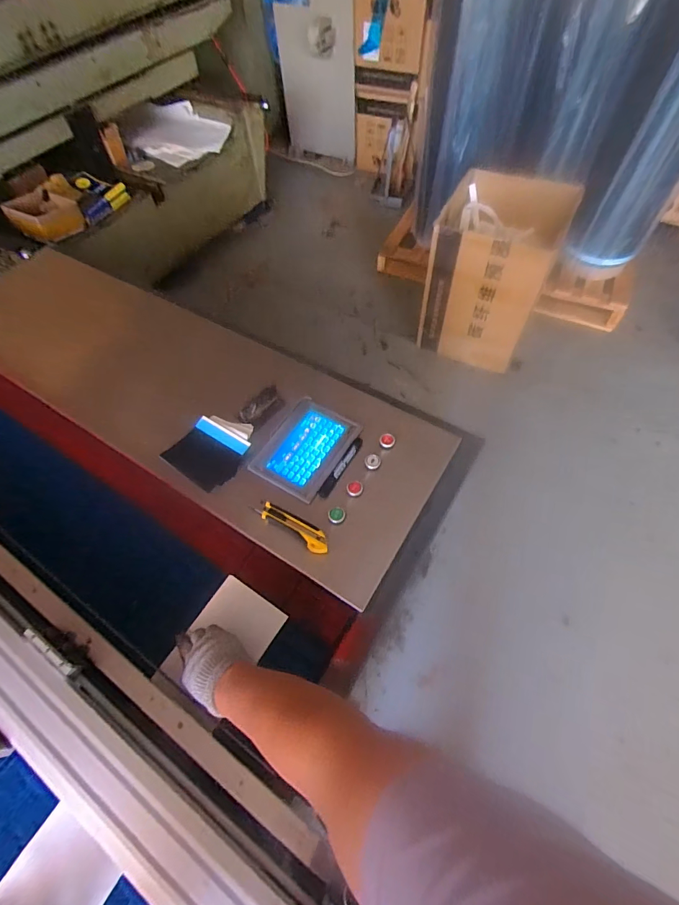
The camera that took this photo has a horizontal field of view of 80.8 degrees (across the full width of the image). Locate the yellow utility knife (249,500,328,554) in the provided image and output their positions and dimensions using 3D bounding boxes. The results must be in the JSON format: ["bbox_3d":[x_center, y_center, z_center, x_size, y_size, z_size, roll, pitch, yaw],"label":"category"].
[{"bbox_3d":[-0.081,0.124,0.682,0.145,0.015,0.037,28,65,18],"label":"yellow utility knife"}]

